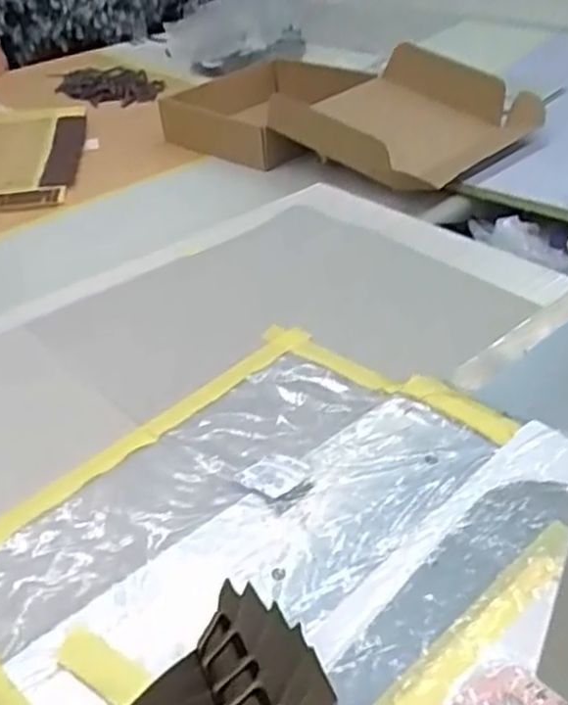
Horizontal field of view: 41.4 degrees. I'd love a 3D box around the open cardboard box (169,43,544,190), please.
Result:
[{"bbox_3d":[0.101,-0.439,1.348,0.619,0.119,0.403,28,46,35],"label":"open cardboard box"}]

